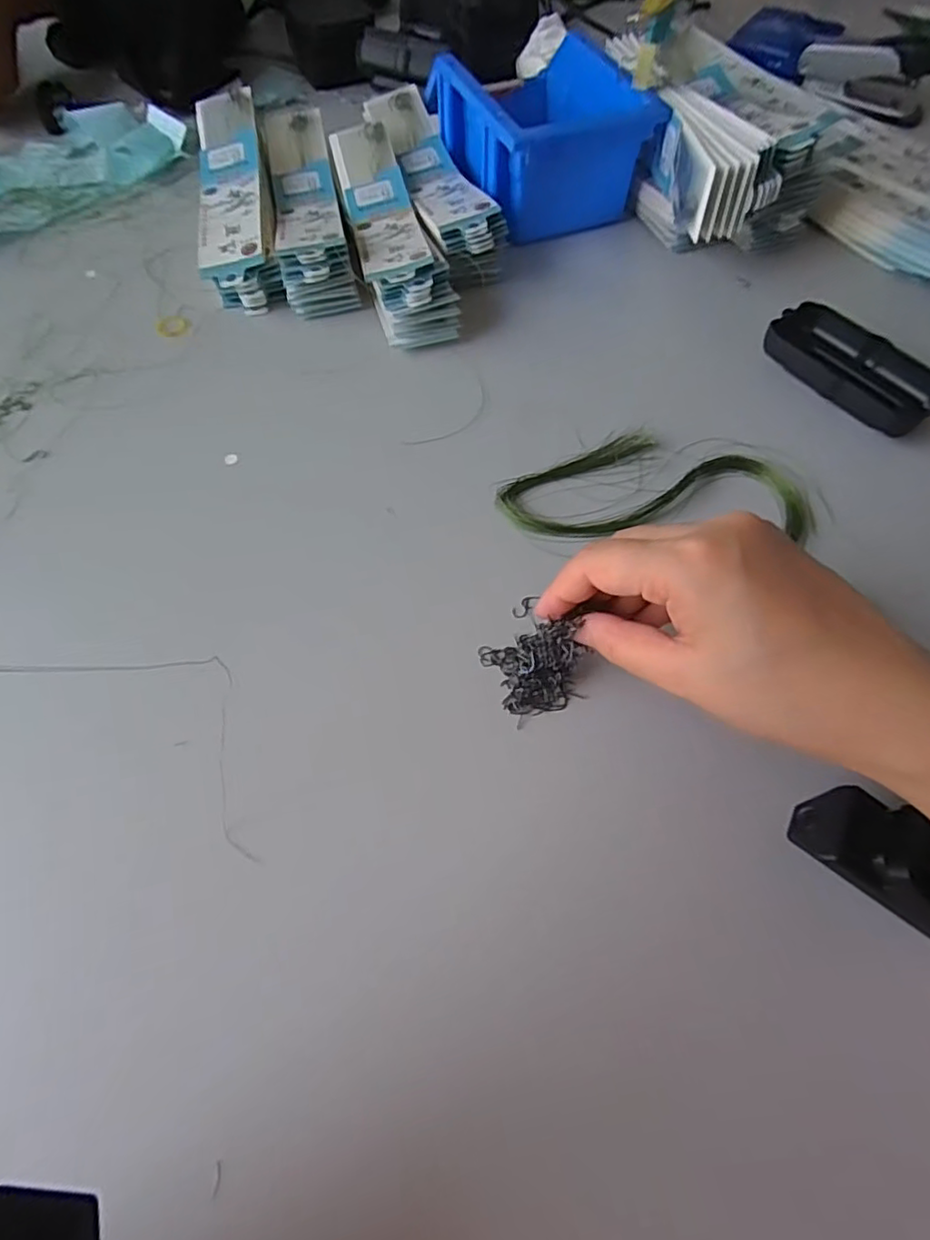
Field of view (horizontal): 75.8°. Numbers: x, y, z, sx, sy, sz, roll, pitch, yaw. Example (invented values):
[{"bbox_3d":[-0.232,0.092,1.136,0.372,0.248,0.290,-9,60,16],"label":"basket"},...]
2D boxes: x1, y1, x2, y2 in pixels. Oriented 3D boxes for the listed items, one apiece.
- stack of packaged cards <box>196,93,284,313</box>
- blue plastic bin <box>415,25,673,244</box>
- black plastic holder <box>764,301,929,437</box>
[{"bbox_3d":[-0.171,-0.315,0.447,0.052,0.052,0.192,-11,63,-5],"label":"stack of packaged cards"},{"bbox_3d":[0.052,-0.388,0.473,0.125,0.076,0.166,-21,64,-10],"label":"blue plastic bin"},{"bbox_3d":[0.246,-0.159,0.383,0.055,0.022,0.108,-32,66,-15],"label":"black plastic holder"}]

